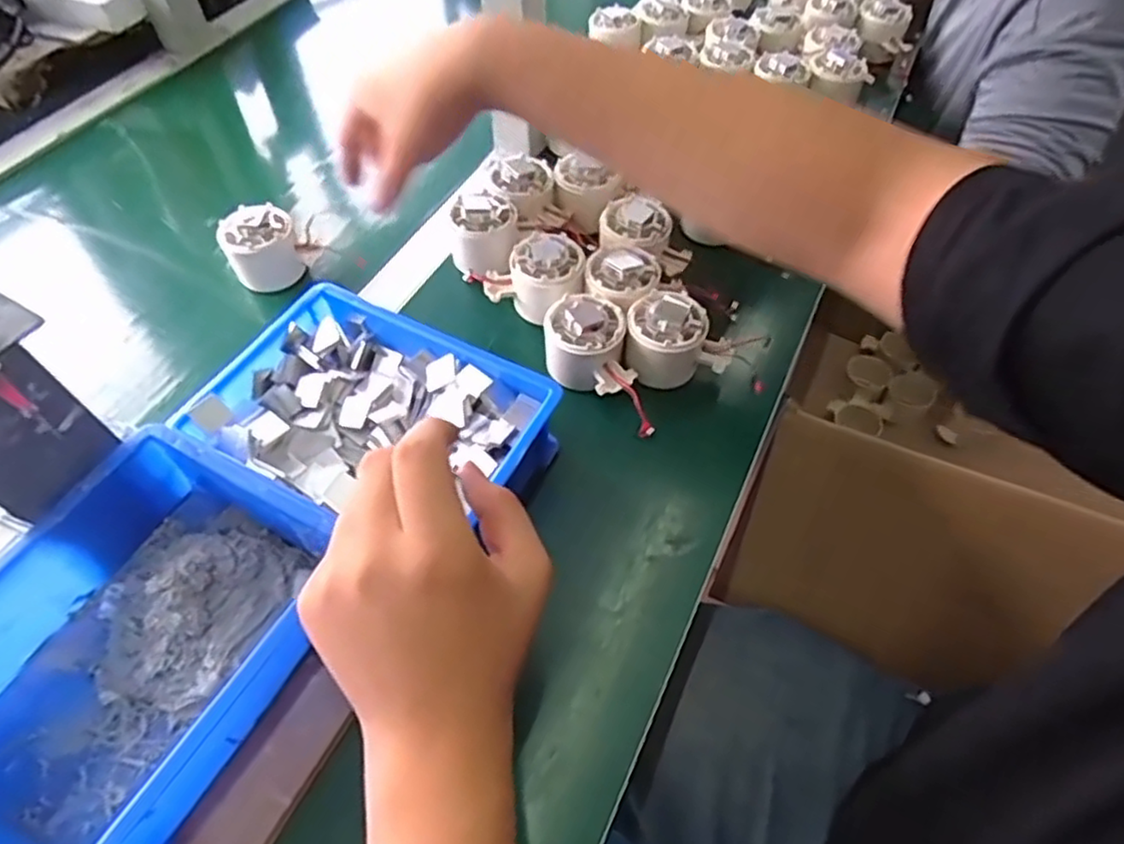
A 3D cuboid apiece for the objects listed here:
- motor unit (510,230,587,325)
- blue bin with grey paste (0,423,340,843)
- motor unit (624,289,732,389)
[{"bbox_3d":[-0.012,-0.113,0.535,0.055,0.049,0.053,0,54,0],"label":"motor unit"},{"bbox_3d":[-0.218,0.111,0.344,0.140,0.067,0.194,20,57,14],"label":"blue bin with grey paste"},{"bbox_3d":[0.086,-0.062,0.501,0.075,0.052,0.059,12,55,8],"label":"motor unit"}]

